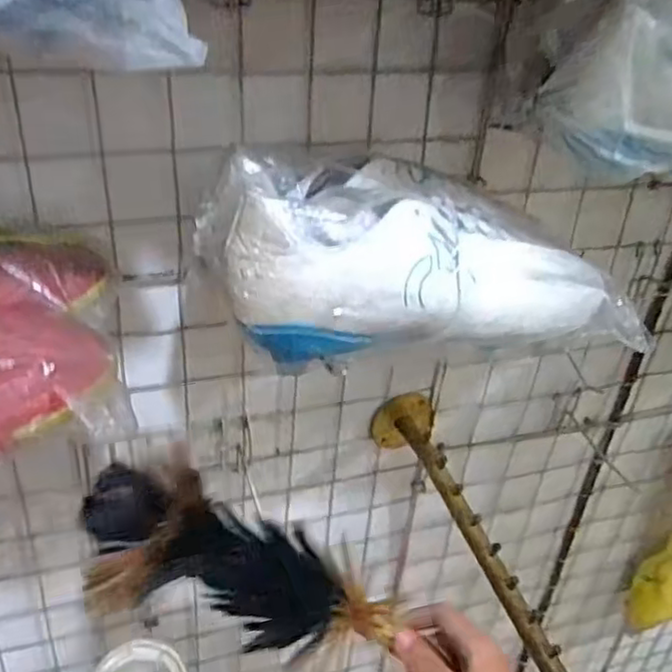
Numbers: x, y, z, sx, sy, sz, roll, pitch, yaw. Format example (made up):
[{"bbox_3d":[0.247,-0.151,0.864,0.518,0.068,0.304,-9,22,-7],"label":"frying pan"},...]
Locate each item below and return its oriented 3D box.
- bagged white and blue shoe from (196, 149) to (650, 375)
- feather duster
[{"bbox_3d":[0.050,-0.056,0.439,0.254,0.089,0.121,-4,34,-15],"label":"bagged white and blue shoe"},{"bbox_3d":[-0.056,0.152,0.434,0.219,0.067,0.052,31,26,-21],"label":"feather duster"}]

